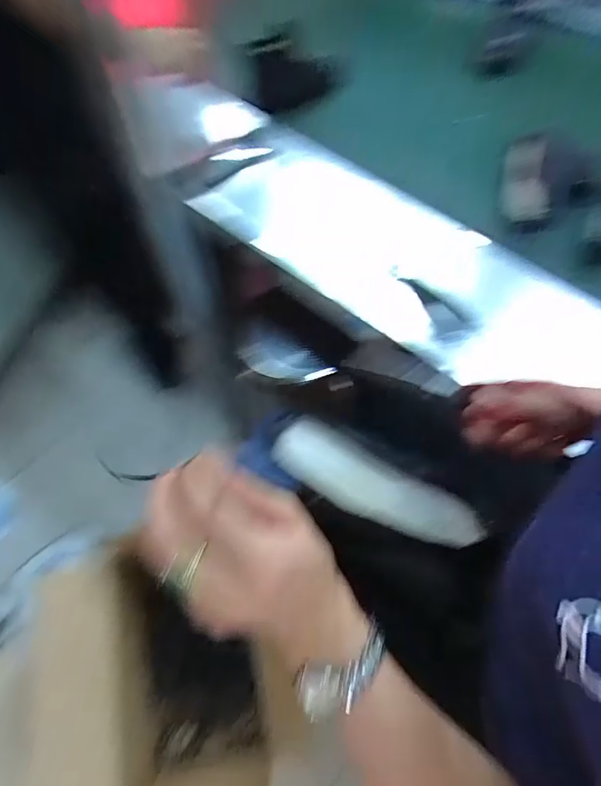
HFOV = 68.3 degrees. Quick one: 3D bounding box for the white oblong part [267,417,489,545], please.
[{"bbox_3d":[0.067,0.088,0.412,0.196,0.019,0.057,28,66,16],"label":"white oblong part"}]

